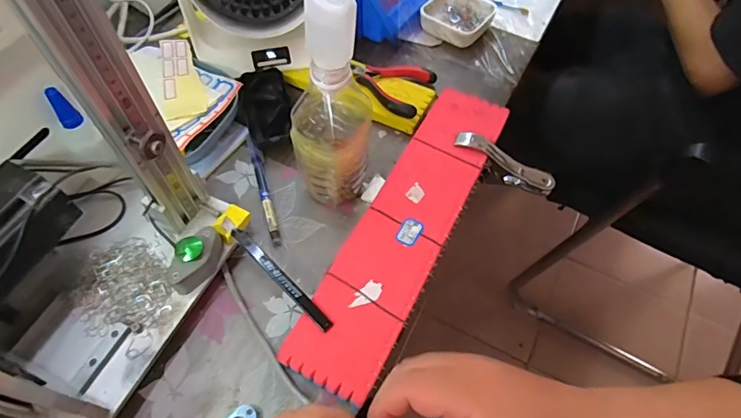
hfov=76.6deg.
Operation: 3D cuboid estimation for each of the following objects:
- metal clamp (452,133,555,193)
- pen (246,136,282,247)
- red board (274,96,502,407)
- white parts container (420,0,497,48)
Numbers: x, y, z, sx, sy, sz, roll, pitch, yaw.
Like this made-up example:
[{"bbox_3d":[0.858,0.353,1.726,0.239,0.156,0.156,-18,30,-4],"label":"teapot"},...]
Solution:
[{"bbox_3d":[0.144,-0.050,0.506,0.113,0.025,0.021,32,61,-5],"label":"metal clamp"},{"bbox_3d":[-0.111,-0.022,0.488,0.011,0.011,0.133,-15,60,-10],"label":"pen"},{"bbox_3d":[0.039,0.007,0.449,0.079,0.010,0.339,25,61,13],"label":"red board"},{"bbox_3d":[0.112,-0.252,0.619,0.081,0.029,0.083,38,65,20],"label":"white parts container"}]

